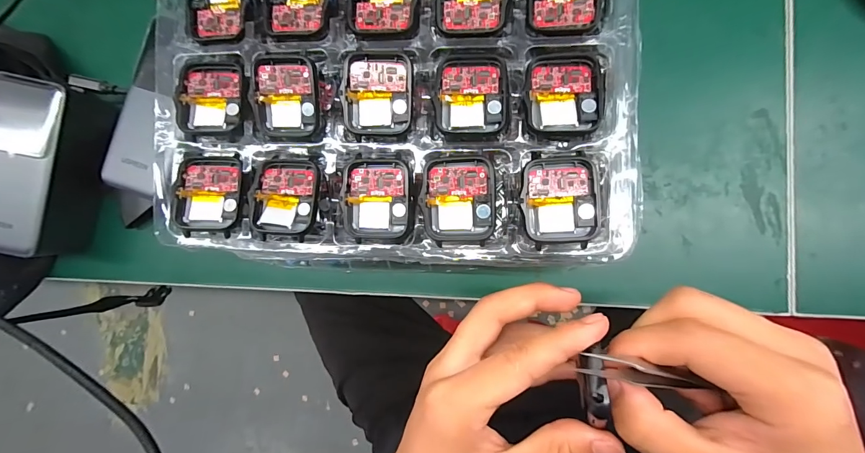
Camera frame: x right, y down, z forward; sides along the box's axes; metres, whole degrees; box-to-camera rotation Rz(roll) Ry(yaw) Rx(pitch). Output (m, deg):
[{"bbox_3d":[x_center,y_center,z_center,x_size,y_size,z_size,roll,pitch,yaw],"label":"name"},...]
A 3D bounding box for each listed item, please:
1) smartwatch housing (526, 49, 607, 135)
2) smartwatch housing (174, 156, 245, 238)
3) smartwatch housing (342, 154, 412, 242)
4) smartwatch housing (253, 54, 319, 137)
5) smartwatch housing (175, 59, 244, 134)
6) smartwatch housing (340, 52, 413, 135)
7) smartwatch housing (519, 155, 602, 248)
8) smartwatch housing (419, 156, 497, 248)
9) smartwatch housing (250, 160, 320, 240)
[{"bbox_3d":[0.068,-0.070,0.188,0.039,0.007,0.043,-1,87,6],"label":"smartwatch housing"},{"bbox_3d":[-0.129,-0.018,0.209,0.038,0.006,0.045,8,88,7],"label":"smartwatch housing"},{"bbox_3d":[-0.030,-0.014,0.203,0.039,0.011,0.046,-1,87,6],"label":"smartwatch housing"},{"bbox_3d":[-0.082,-0.074,0.204,0.036,0.009,0.042,2,87,6],"label":"smartwatch housing"},{"bbox_3d":[-0.129,-0.076,0.211,0.037,0.005,0.044,3,87,6],"label":"smartwatch housing"},{"bbox_3d":[-0.029,-0.072,0.197,0.037,0.009,0.041,2,87,6],"label":"smartwatch housing"},{"bbox_3d":[0.066,-0.013,0.188,0.038,0.011,0.044,0,87,6],"label":"smartwatch housing"},{"bbox_3d":[0.014,-0.014,0.190,0.037,0.011,0.044,-2,89,6],"label":"smartwatch housing"},{"bbox_3d":[-0.084,-0.017,0.205,0.037,0.006,0.045,2,87,6],"label":"smartwatch housing"}]

